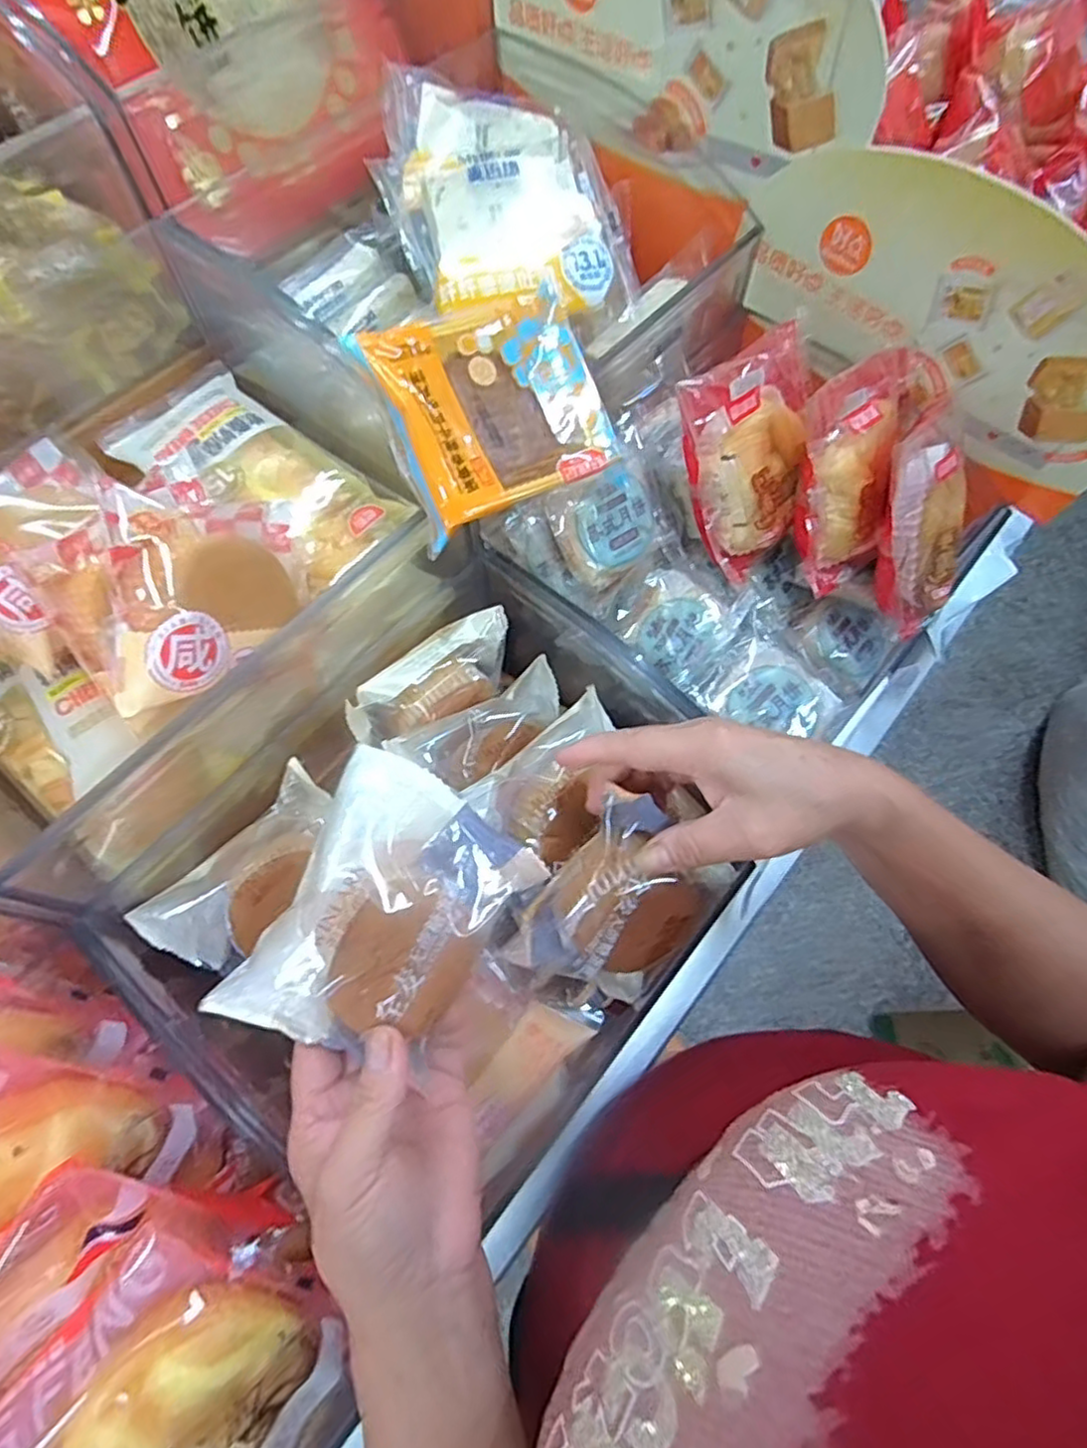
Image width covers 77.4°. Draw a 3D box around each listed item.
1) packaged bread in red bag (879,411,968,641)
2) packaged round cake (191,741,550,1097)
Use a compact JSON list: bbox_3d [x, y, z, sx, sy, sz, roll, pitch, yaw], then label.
[{"bbox_3d":[0.239,-0.125,0.426,0.048,0.039,0.132,2,99,1],"label":"packaged bread in red bag"},{"bbox_3d":[-0.069,0.087,0.305,0.100,0.044,0.124,32,60,-6],"label":"packaged round cake"}]

